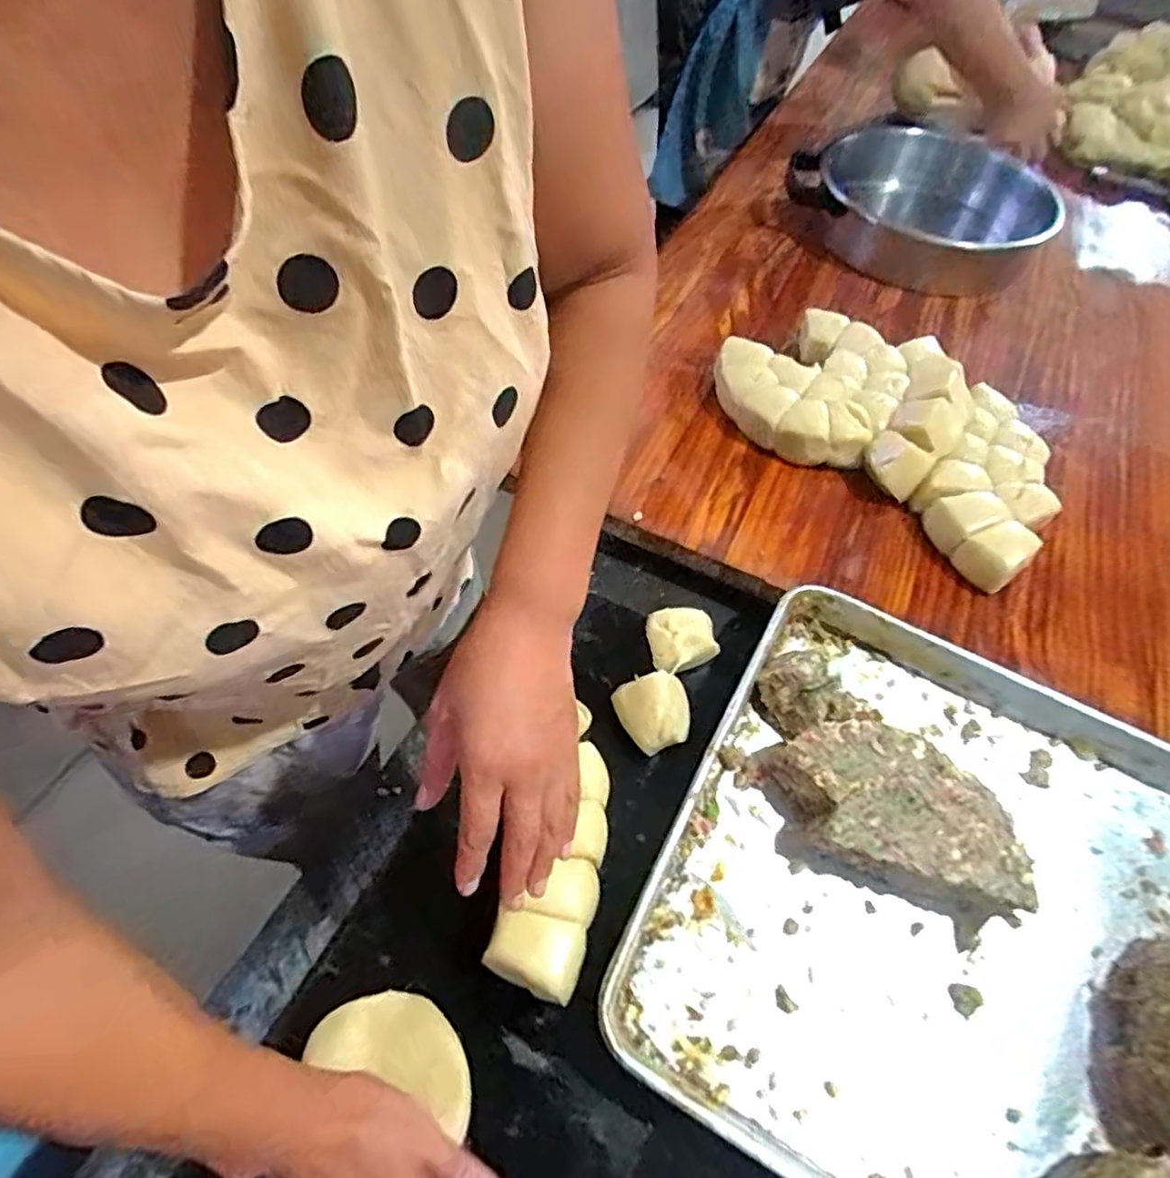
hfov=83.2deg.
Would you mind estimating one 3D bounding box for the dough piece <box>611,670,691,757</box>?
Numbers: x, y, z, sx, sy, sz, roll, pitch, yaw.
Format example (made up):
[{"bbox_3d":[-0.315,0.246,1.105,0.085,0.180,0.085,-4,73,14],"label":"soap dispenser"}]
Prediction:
[{"bbox_3d":[0.059,0.097,0.536,0.061,0.031,0.057,-17,59,-14],"label":"dough piece"}]

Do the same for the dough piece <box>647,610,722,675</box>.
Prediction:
[{"bbox_3d":[0.085,0.047,0.573,0.059,0.028,0.062,1,56,-2],"label":"dough piece"}]

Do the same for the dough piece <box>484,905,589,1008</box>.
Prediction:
[{"bbox_3d":[-0.033,0.246,0.447,0.060,0.048,0.046,19,57,9],"label":"dough piece"}]

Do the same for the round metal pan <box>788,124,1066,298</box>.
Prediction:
[{"bbox_3d":[0.468,-0.540,0.931,0.286,0.092,0.306,1,56,-2],"label":"round metal pan"}]

